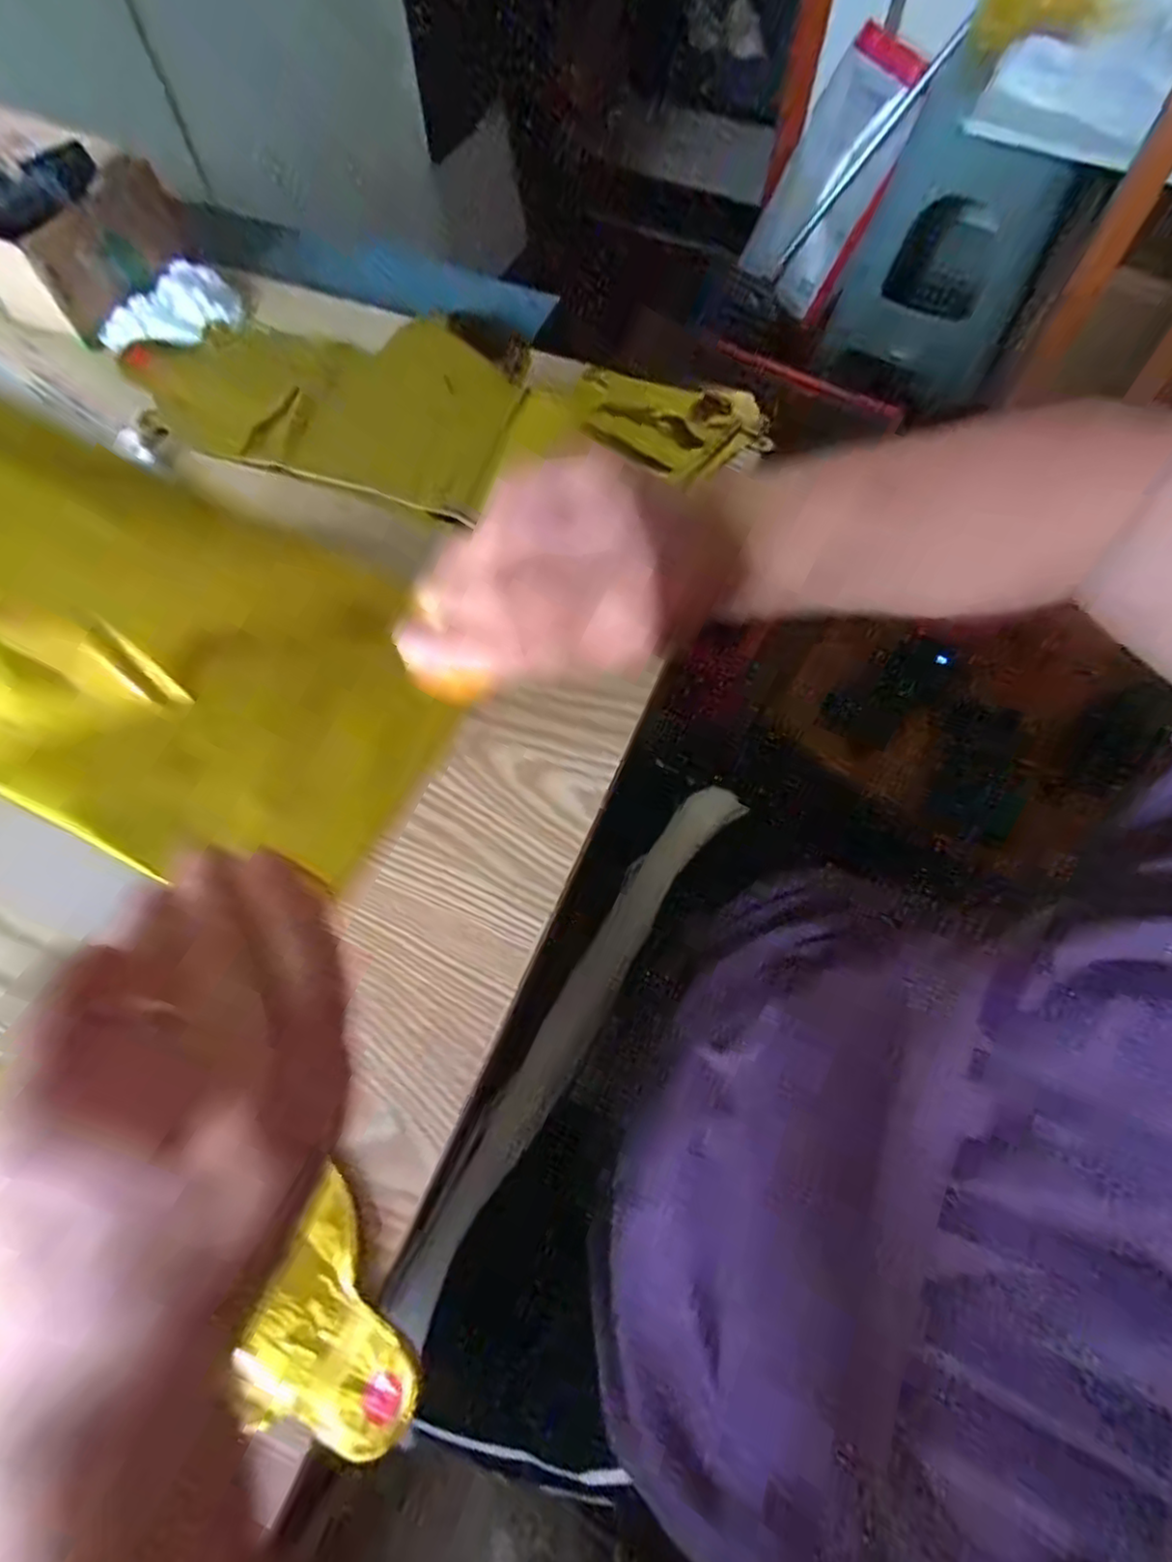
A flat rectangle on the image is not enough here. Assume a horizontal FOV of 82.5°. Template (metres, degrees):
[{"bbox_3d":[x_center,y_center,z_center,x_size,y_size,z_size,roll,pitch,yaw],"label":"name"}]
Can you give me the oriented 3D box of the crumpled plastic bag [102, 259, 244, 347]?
[{"bbox_3d":[-0.308,-0.349,0.501,0.073,0.018,0.088,34,71,15],"label":"crumpled plastic bag"}]

